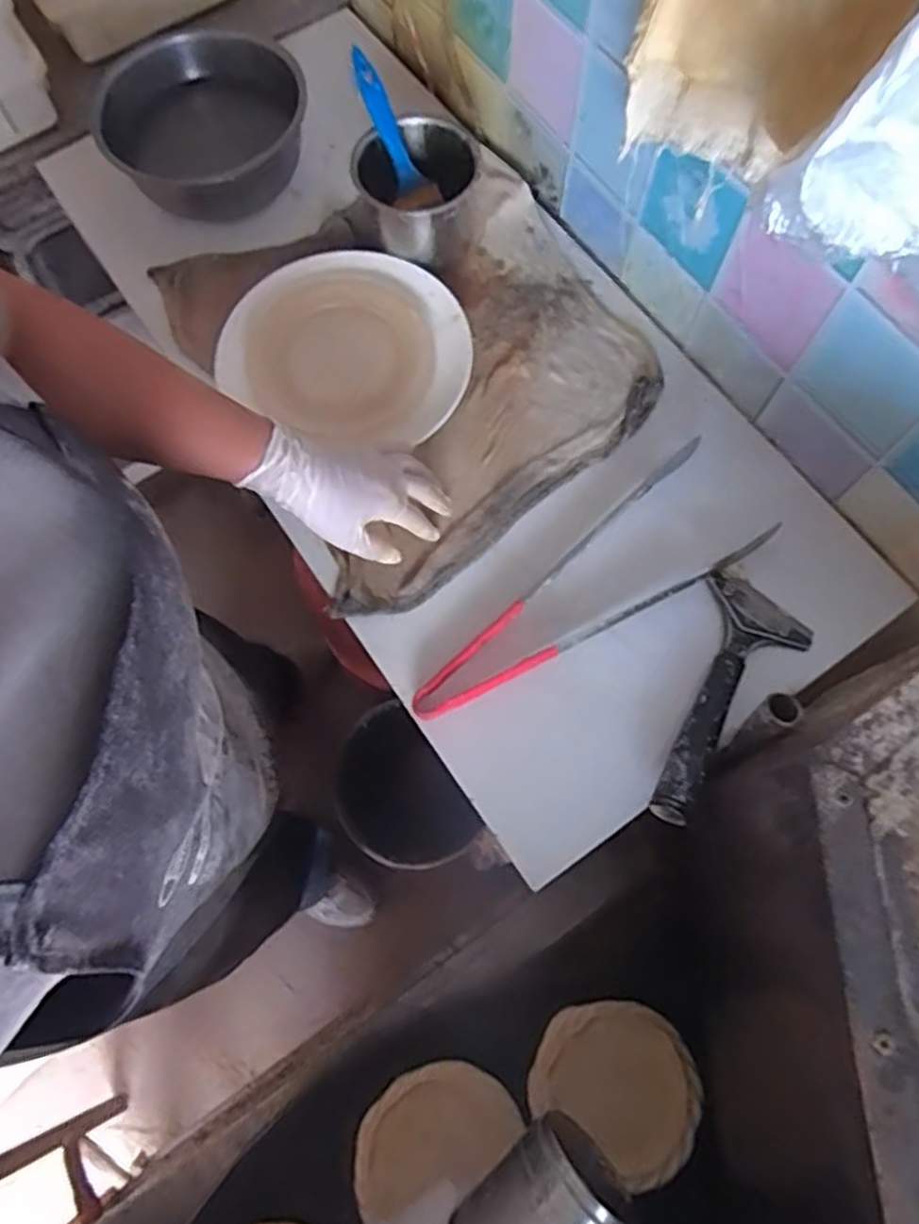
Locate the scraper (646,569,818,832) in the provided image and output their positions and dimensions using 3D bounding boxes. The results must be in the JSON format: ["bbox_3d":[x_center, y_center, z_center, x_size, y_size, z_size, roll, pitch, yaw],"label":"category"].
[{"bbox_3d":[0.186,0.054,0.568,0.092,0.041,0.207,38,76,13],"label":"scraper"}]

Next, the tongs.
[{"bbox_3d":[0.100,-0.012,0.603,0.315,0.024,0.101,-36,73,-10],"label":"tongs"}]

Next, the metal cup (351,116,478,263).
[{"bbox_3d":[-0.041,-0.390,0.707,0.106,0.084,0.107,0,70,1],"label":"metal cup"}]

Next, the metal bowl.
[{"bbox_3d":[-0.255,-0.481,0.744,0.193,0.073,0.193,0,70,1],"label":"metal bowl"}]

